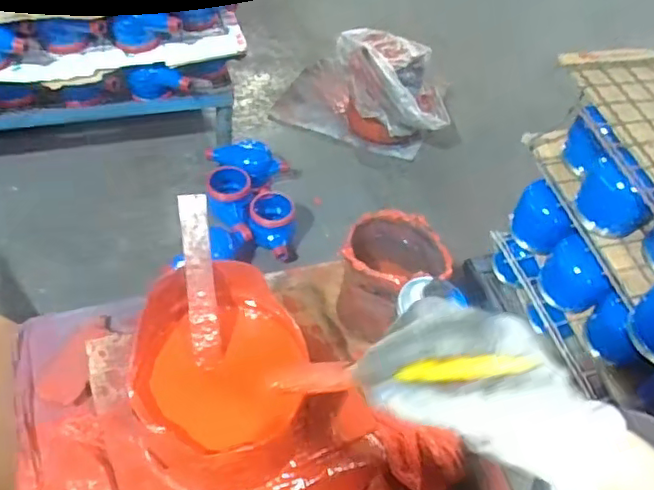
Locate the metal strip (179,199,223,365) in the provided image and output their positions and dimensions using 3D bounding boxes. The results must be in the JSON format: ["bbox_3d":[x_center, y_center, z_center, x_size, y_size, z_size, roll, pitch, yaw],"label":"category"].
[{"bbox_3d":[-0.119,0.034,0.556,0.027,0.006,0.160,-8,95,-22],"label":"metal strip"}]

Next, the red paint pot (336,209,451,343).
[{"bbox_3d":[0.067,0.032,0.671,0.103,0.113,0.107,3,49,-4],"label":"red paint pot"}]

